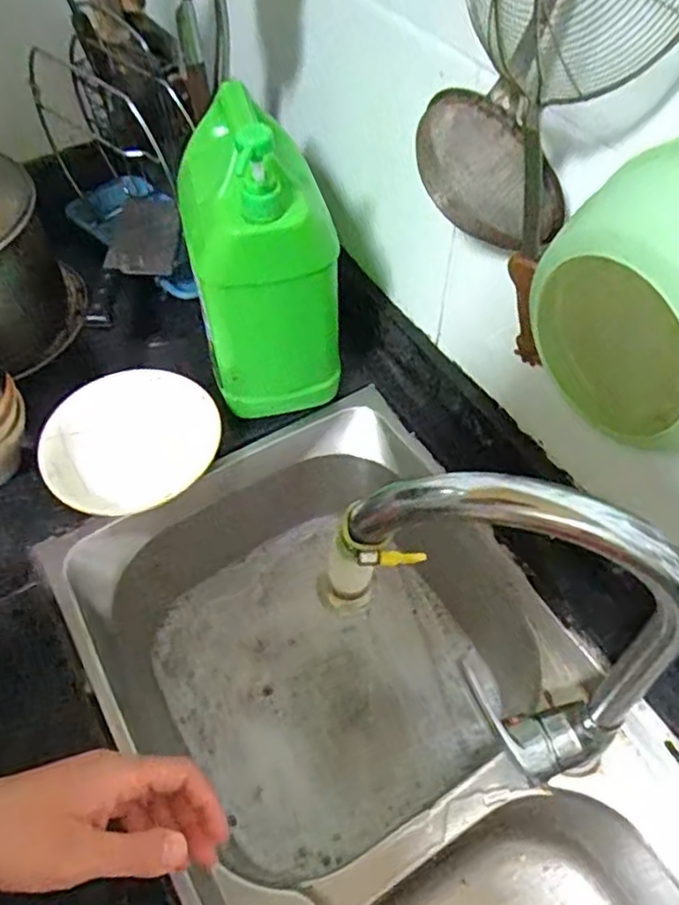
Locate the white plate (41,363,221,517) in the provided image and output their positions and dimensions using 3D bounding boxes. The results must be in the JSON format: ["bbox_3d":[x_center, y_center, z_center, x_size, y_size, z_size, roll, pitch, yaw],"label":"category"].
[{"bbox_3d":[-0.214,-0.002,0.701,0.163,0.058,0.172,9,56,7],"label":"white plate"}]

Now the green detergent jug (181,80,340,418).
[{"bbox_3d":[-0.085,-0.201,0.682,0.131,0.285,0.176,-12,56,-8],"label":"green detergent jug"}]

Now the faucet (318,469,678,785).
[{"bbox_3d":[0.092,0.120,0.414,0.209,0.301,0.064,8,56,6],"label":"faucet"}]

